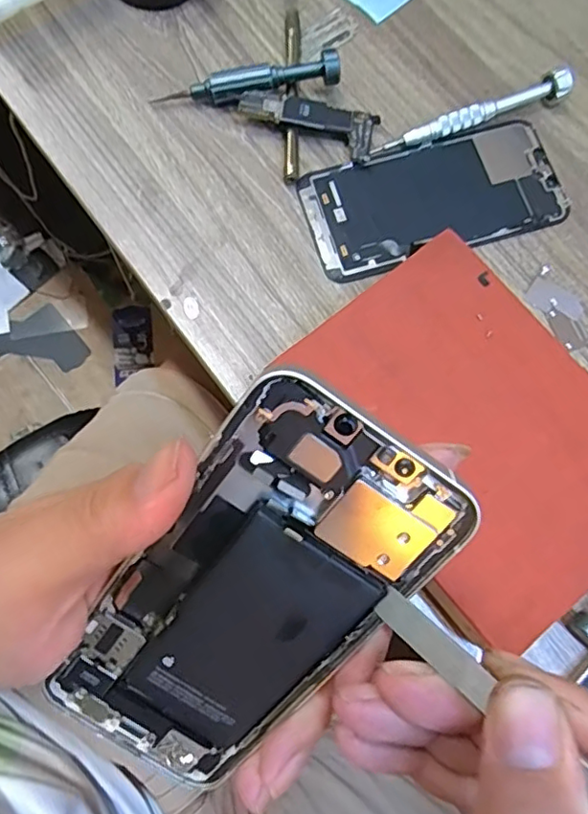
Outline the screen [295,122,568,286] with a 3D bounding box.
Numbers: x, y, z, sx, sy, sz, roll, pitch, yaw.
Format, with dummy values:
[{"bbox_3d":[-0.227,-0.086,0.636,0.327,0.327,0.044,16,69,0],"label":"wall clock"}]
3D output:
[{"bbox_3d":[0.078,-0.116,0.318,0.142,0.004,0.066,-16,77,-4],"label":"screen"}]

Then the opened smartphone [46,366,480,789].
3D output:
[{"bbox_3d":[-0.017,0.060,0.173,0.069,0.007,0.144,36,110,-5],"label":"opened smartphone"}]

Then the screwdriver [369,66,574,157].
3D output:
[{"bbox_3d":[0.100,-0.163,0.323,0.118,0.016,0.012,-21,77,-5],"label":"screwdriver"}]

